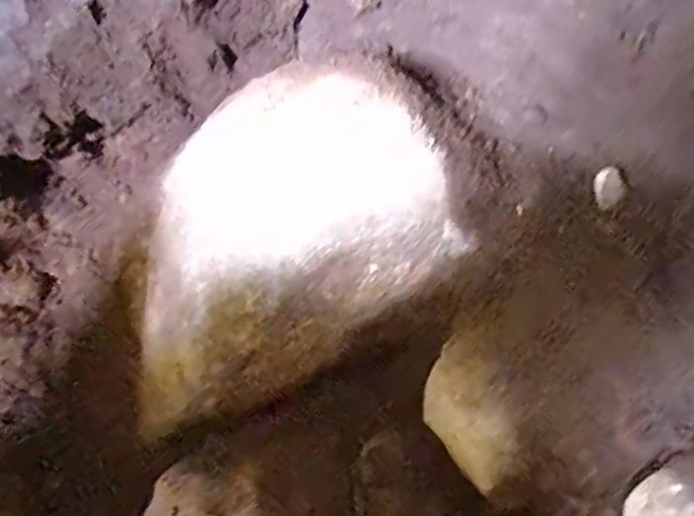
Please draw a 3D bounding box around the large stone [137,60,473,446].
[{"bbox_3d":[-0.068,-0.015,0.508,0.245,0.224,0.178,-19,48,-14],"label":"large stone"}]

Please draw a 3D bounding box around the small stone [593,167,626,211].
[{"bbox_3d":[0.195,-0.051,0.469,0.021,0.027,0.018,16,50,18],"label":"small stone"}]

